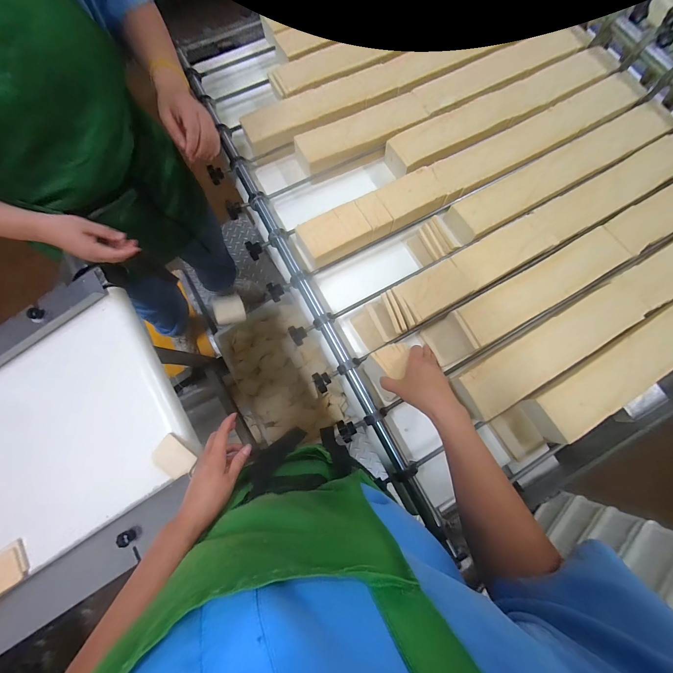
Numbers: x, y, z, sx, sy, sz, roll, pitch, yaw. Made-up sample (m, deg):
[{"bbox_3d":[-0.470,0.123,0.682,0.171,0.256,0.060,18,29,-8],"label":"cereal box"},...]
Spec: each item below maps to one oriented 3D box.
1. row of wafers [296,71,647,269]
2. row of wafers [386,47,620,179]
[{"bbox_3d":[0.277,-0.340,0.580,0.776,0.046,0.094,-28,77,-8],"label":"row of wafers"},{"bbox_3d":[0.340,-0.471,0.622,0.529,0.064,0.097,-27,76,-8],"label":"row of wafers"}]

